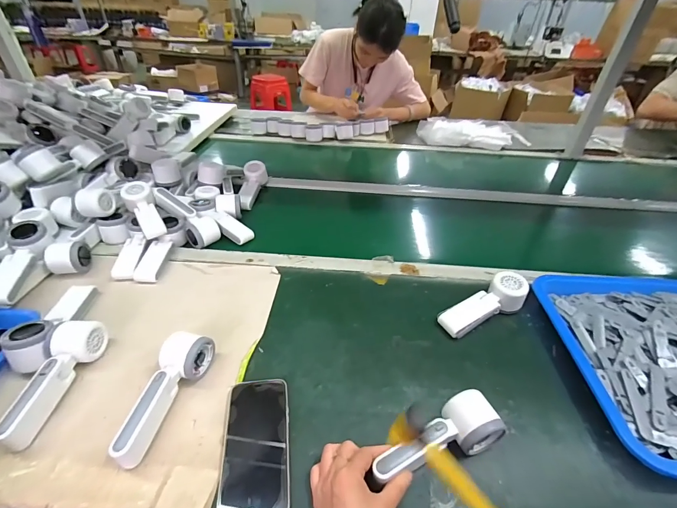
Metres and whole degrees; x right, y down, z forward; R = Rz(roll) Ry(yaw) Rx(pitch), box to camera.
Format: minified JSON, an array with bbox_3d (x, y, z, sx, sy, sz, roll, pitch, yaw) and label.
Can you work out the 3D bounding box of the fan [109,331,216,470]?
[{"bbox_3d":[-0.224,0.180,0.430,0.053,0.050,0.163,7,40,7],"label":"fan"}]

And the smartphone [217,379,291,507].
[{"bbox_3d":[-0.100,0.231,0.405,0.078,0.011,0.158,-5,40,-7],"label":"smartphone"}]

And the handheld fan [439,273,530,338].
[{"bbox_3d":[0.246,0.086,0.563,0.157,0.055,0.057,-21,44,-24],"label":"handheld fan"}]

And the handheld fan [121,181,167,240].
[{"bbox_3d":[-0.399,-0.094,0.686,0.057,0.047,0.163,-23,44,-29],"label":"handheld fan"}]

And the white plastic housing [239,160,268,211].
[{"bbox_3d":[-0.231,-0.177,0.887,0.053,0.056,0.168,3,53,2],"label":"white plastic housing"}]

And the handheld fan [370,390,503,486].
[{"bbox_3d":[0.113,0.218,0.392,0.160,0.045,0.054,-15,42,-18],"label":"handheld fan"}]

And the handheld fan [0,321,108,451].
[{"bbox_3d":[-0.386,0.162,0.441,0.054,0.055,0.159,6,40,7],"label":"handheld fan"}]

